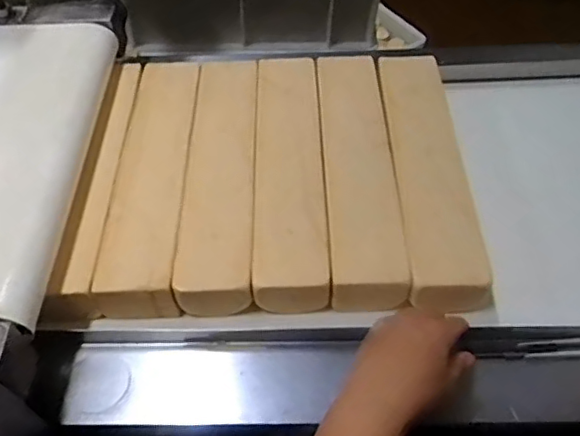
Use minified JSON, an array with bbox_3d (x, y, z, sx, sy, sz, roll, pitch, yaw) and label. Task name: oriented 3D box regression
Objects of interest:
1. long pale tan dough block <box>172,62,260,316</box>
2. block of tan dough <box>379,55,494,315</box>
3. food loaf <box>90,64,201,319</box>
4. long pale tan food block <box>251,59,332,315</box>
[{"bbox_3d":[-0.079,-0.054,0.664,0.081,0.046,0.359,-1,51,0],"label":"long pale tan dough block"},{"bbox_3d":[0.160,-0.063,0.661,0.087,0.061,0.349,-1,51,0],"label":"block of tan dough"},{"bbox_3d":[-0.153,-0.051,0.664,0.079,0.054,0.364,-1,51,-1],"label":"food loaf"},{"bbox_3d":[-0.001,-0.056,0.661,0.076,0.050,0.351,-1,51,0],"label":"long pale tan food block"}]

